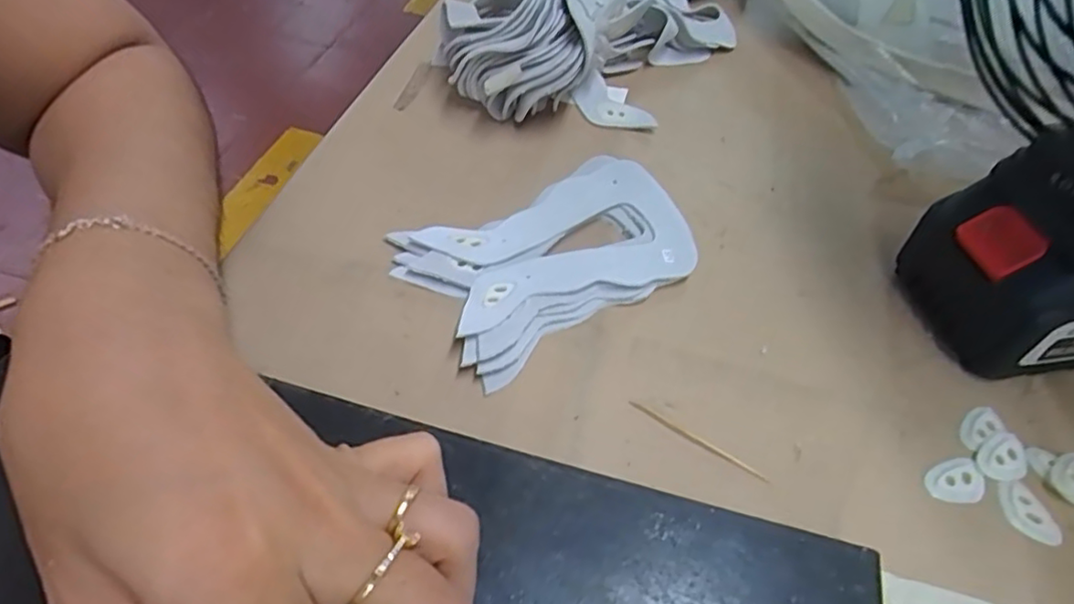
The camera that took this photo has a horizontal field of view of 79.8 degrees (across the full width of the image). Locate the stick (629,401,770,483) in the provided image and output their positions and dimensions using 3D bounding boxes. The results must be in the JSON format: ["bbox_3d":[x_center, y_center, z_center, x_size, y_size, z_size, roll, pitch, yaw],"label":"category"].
[{"bbox_3d":[0.064,0.054,0.254,0.058,0.004,0.004,29,53,19],"label":"stick"}]

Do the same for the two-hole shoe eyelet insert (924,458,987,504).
[{"bbox_3d":[0.165,0.070,0.251,0.024,0.004,0.016,-14,52,-18],"label":"two-hole shoe eyelet insert"}]

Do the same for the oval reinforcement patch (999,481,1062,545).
[{"bbox_3d":[0.187,0.079,0.242,0.016,0.004,0.025,-11,51,-15],"label":"oval reinforcement patch"}]

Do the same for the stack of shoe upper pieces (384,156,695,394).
[{"bbox_3d":[0.008,-0.025,0.305,0.132,0.021,0.085,-26,56,-25],"label":"stack of shoe upper pieces"}]

